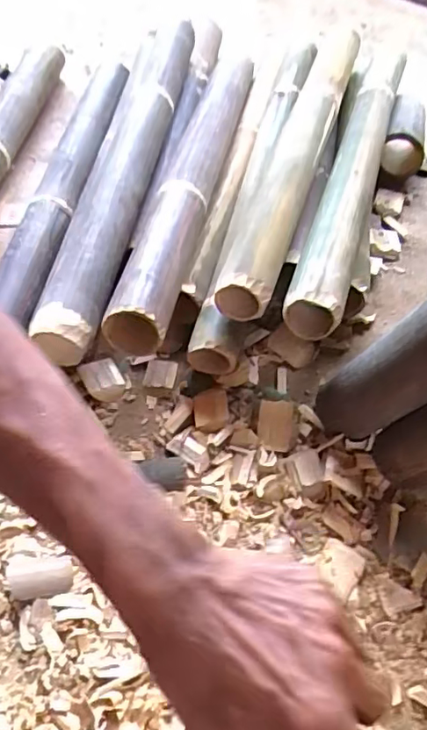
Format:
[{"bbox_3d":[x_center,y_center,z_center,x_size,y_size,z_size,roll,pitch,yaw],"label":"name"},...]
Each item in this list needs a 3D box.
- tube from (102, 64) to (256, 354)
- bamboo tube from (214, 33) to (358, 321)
[{"bbox_3d":[-0.026,-0.259,0.744,0.065,0.060,0.615,10,54,5],"label":"tube"},{"bbox_3d":[0.110,-0.299,0.763,0.075,0.063,0.600,15,55,9],"label":"bamboo tube"}]

